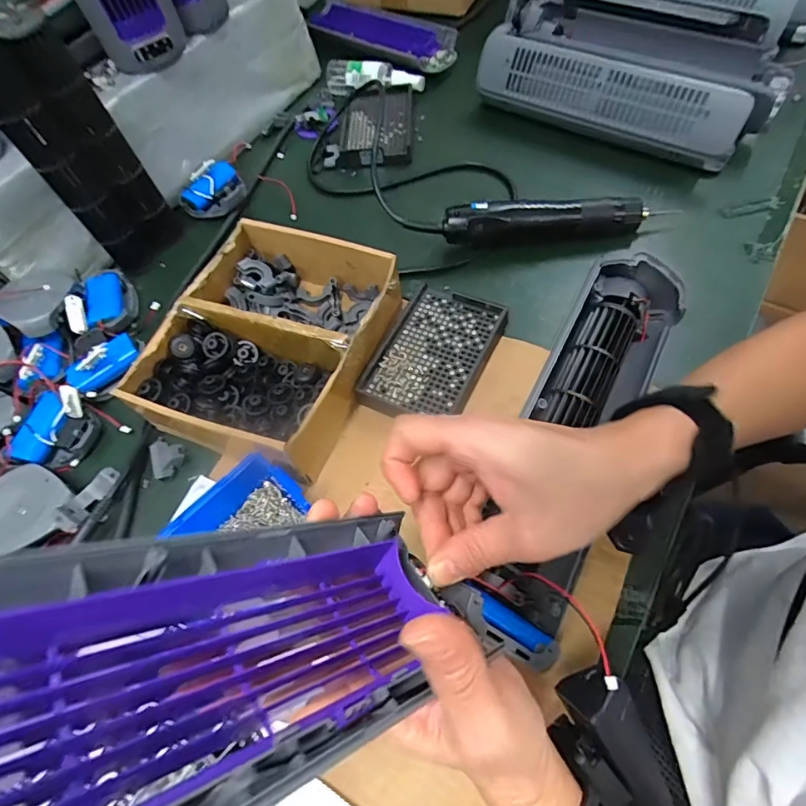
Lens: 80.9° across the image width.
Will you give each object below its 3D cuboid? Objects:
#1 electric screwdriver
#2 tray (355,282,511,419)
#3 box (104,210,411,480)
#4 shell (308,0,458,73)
[{"bbox_3d":[0.156,-0.186,0.488,0.224,0.043,0.031,-4,60,2],"label":"electric screwdriver"},{"bbox_3d":[0.027,-0.043,0.428,0.093,0.018,0.138,23,64,16],"label":"tray"},{"bbox_3d":[-0.118,-0.057,0.419,0.167,0.062,0.204,19,63,15],"label":"box"},{"bbox_3d":[-0.038,-0.562,0.715,0.266,0.032,0.103,32,67,20],"label":"shell"}]

